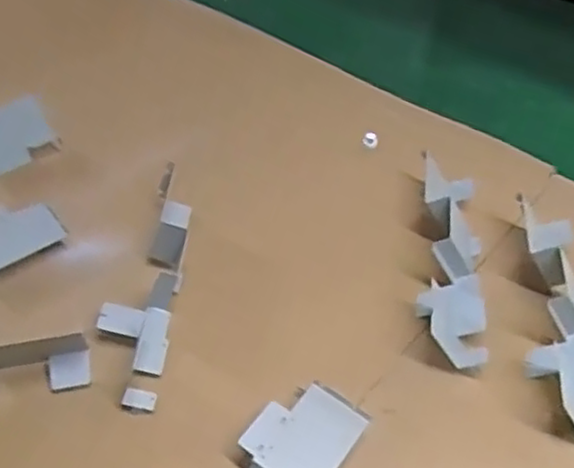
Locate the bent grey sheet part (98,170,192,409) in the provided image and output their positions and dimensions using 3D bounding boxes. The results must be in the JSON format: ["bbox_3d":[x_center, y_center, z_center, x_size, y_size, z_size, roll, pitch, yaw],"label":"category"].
[{"bbox_3d":[-0.169,0.057,0.836,0.078,0.081,0.315,5,46,2],"label":"bent grey sheet part"}]

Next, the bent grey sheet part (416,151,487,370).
[{"bbox_3d":[0.209,0.026,0.872,0.081,0.084,0.313,7,46,4],"label":"bent grey sheet part"}]

